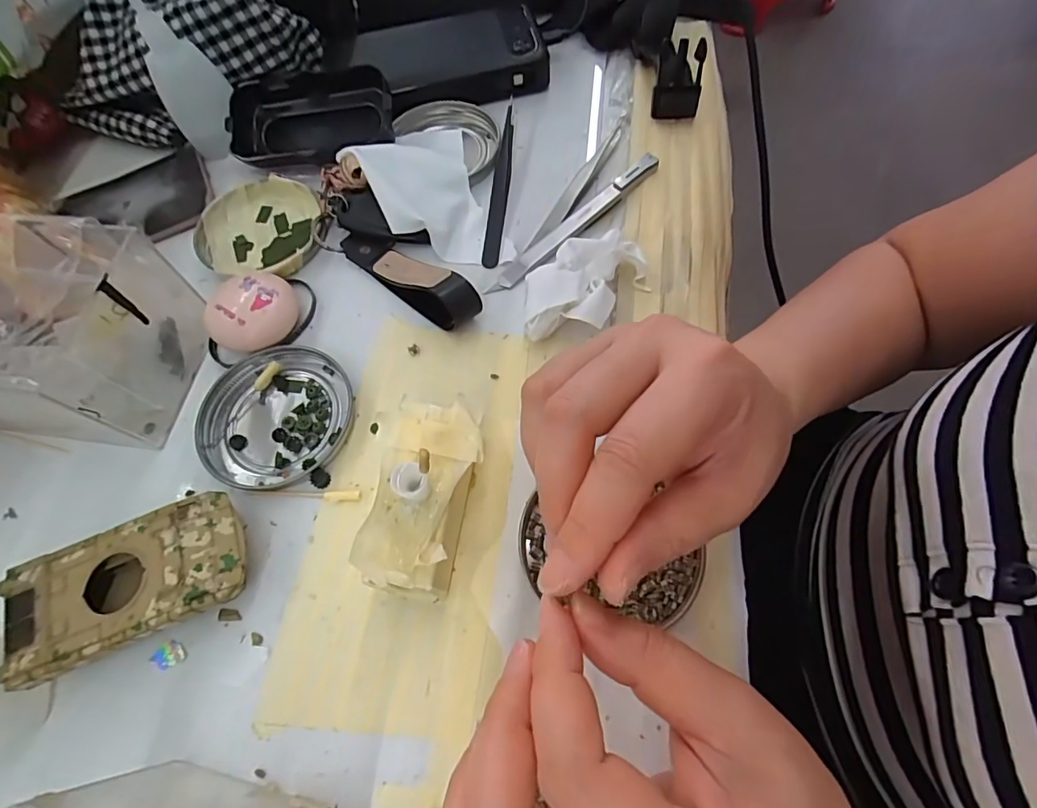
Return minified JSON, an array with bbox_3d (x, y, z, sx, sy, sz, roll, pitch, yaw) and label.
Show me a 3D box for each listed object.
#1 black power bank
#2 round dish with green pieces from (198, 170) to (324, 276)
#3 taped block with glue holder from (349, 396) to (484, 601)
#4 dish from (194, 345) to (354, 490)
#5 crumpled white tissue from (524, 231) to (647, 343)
[{"bbox_3d":[-0.049,-0.249,0.363,0.125,0.028,0.075,-14,66,-4],"label":"black power bank"},{"bbox_3d":[-0.163,-0.113,0.319,0.081,0.011,0.073,7,66,6],"label":"round dish with green pieces"},{"bbox_3d":[-0.040,0.038,0.221,0.042,0.047,0.086,9,66,6],"label":"taped block with glue holder"},{"bbox_3d":[-0.128,0.005,0.262,0.077,0.008,0.075,-1,65,2],"label":"dish"},{"bbox_3d":[0.037,-0.065,0.276,0.071,0.019,0.053,-10,65,-2],"label":"crumpled white tissue"}]

